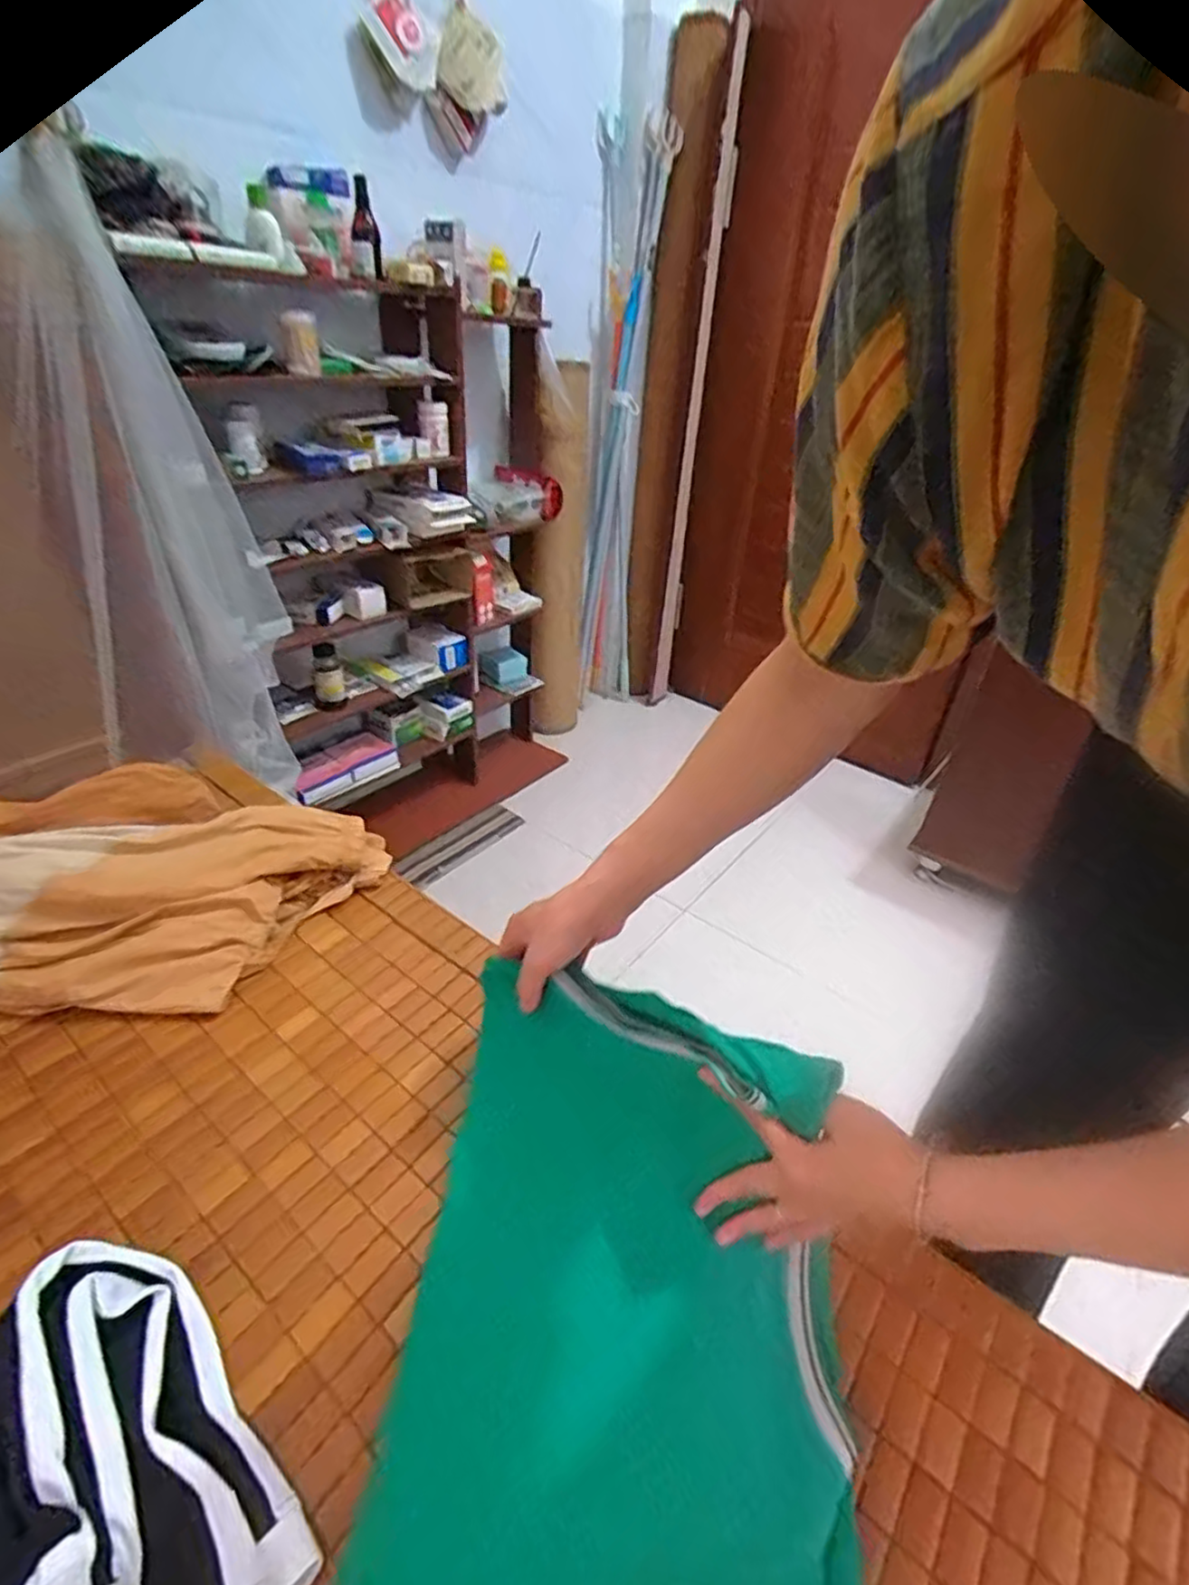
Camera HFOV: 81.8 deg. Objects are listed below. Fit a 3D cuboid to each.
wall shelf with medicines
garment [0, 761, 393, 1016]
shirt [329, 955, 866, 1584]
[{"bbox_3d":[-0.386,-0.437,1.371,0.208,1.120,0.863,22,39,25],"label":"wall shelf with medicines"},{"bbox_3d":[-0.473,0.081,0.697,0.444,0.105,0.260,3,34,-3],"label":"garment"},{"bbox_3d":[0.019,0.291,0.415,0.268,0.137,0.372,6,34,2],"label":"shirt"}]

